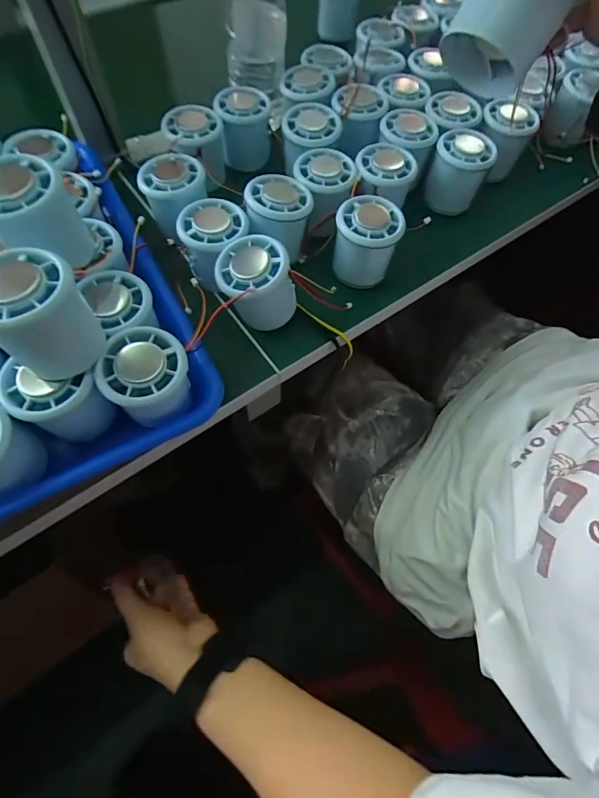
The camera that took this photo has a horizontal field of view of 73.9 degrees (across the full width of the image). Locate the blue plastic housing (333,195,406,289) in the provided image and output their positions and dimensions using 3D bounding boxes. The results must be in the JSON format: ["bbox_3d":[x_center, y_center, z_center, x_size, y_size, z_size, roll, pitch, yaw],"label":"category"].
[{"bbox_3d":[0.058,-0.135,0.350,0.056,0.054,0.060,1,63,-2],"label":"blue plastic housing"}]

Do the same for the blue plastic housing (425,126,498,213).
[{"bbox_3d":[0.159,-0.229,0.401,0.055,0.057,0.058,22,64,8],"label":"blue plastic housing"}]

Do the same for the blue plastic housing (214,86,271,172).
[{"bbox_3d":[-0.058,-0.285,0.419,0.052,0.059,0.061,-10,64,-8],"label":"blue plastic housing"}]

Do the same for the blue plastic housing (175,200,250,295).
[{"bbox_3d":[-0.072,-0.132,0.343,0.056,0.052,0.056,1,63,-2],"label":"blue plastic housing"}]

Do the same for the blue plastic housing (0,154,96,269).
[{"bbox_3d":[-0.176,-0.119,0.263,0.053,0.060,0.047,-33,69,-18],"label":"blue plastic housing"}]

